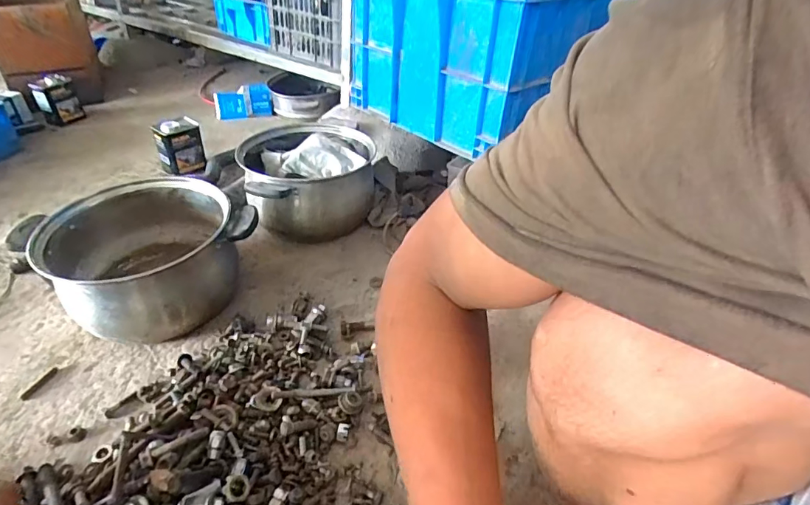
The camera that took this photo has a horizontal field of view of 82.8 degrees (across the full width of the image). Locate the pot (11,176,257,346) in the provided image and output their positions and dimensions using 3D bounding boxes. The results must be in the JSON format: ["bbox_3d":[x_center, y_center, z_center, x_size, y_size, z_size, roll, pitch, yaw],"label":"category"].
[{"bbox_3d":[-0.428,0.011,0.767,0.285,0.172,0.276,2,36,-1],"label":"pot"}]

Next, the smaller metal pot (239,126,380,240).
[{"bbox_3d":[-0.207,-0.163,1.009,0.275,0.170,0.307,-13,39,-21],"label":"smaller metal pot"}]

